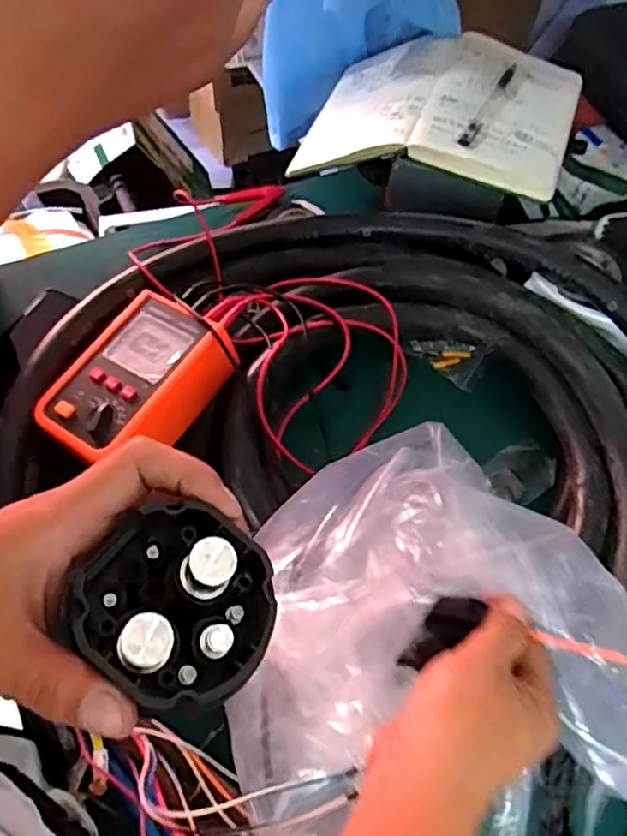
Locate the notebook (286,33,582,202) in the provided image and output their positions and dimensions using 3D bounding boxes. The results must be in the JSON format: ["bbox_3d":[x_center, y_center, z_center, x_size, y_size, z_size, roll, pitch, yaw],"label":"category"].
[{"bbox_3d":[0.131,-0.320,0.684,0.267,0.078,0.212,17,61,6],"label":"notebook"}]

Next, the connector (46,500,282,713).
[{"bbox_3d":[-0.050,0.068,0.237,0.071,0.034,0.064,36,64,15],"label":"connector"}]

